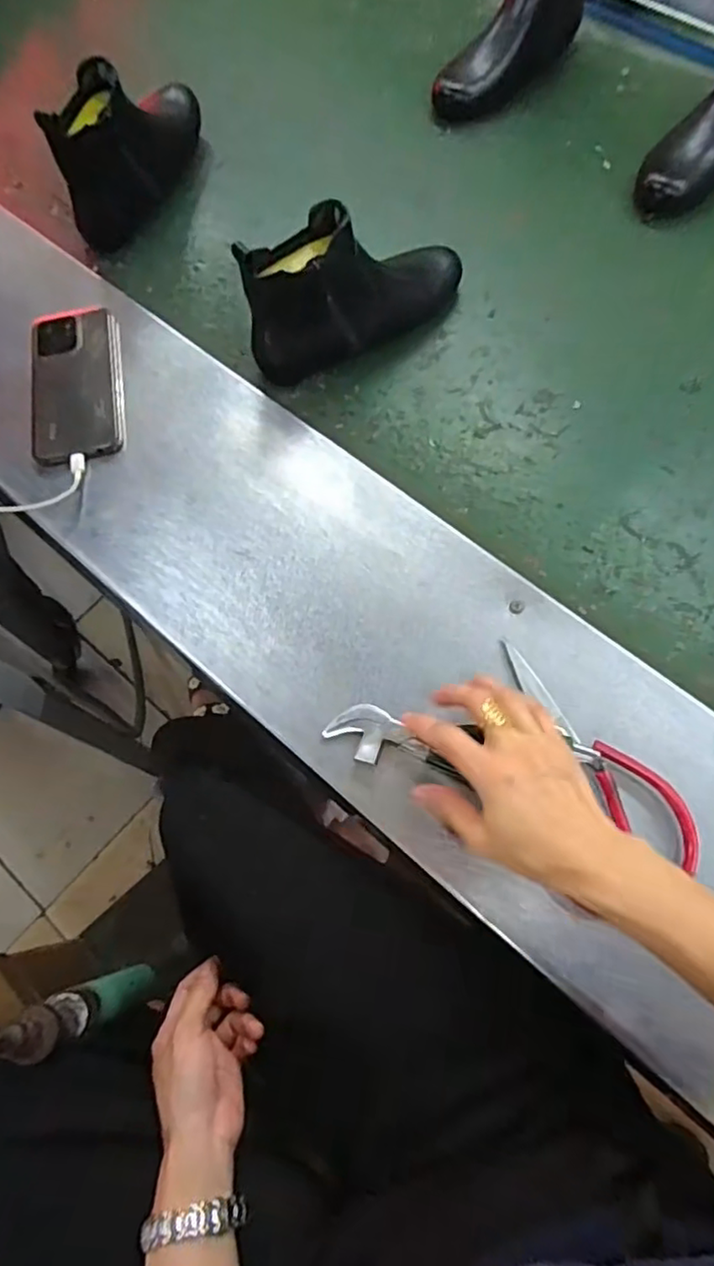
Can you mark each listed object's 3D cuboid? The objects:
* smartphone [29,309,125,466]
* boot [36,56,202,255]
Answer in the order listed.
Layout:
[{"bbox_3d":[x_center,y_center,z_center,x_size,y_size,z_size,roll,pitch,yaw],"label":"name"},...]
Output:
[{"bbox_3d":[-0.270,-0.237,0.606,0.085,0.015,0.167,-10,69,-1],"label":"smartphone"},{"bbox_3d":[-0.234,-0.550,0.692,0.082,0.136,0.246,13,71,8],"label":"boot"}]

